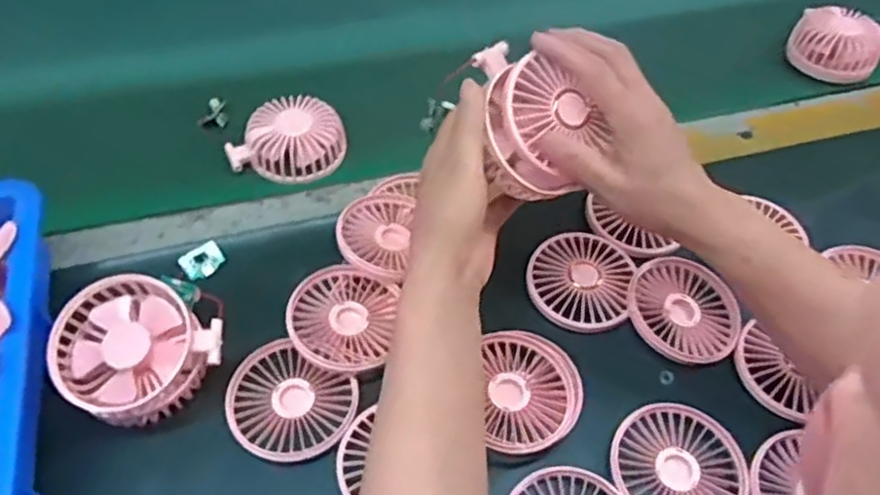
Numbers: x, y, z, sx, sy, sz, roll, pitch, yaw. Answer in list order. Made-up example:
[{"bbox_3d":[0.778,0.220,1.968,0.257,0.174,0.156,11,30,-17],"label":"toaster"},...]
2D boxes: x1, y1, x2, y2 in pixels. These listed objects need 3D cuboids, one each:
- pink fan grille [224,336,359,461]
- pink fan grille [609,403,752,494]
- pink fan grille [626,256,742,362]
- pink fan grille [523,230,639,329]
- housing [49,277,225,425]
[{"bbox_3d":[-0.106,0.108,0.481,0.088,0.014,0.076,24,54,15],"label":"pink fan grille"},{"bbox_3d":[0.162,0.149,0.470,0.091,0.008,0.085,-11,53,-11],"label":"pink fan grille"},{"bbox_3d":[0.187,0.049,0.536,0.084,0.013,0.085,1,52,-2],"label":"pink fan grille"},{"bbox_3d":[0.110,0.024,0.549,0.079,0.013,0.086,15,53,9],"label":"pink fan grille"},{"bbox_3d":[-0.206,0.073,0.469,0.096,0.056,0.091,1,52,-2],"label":"housing"}]

